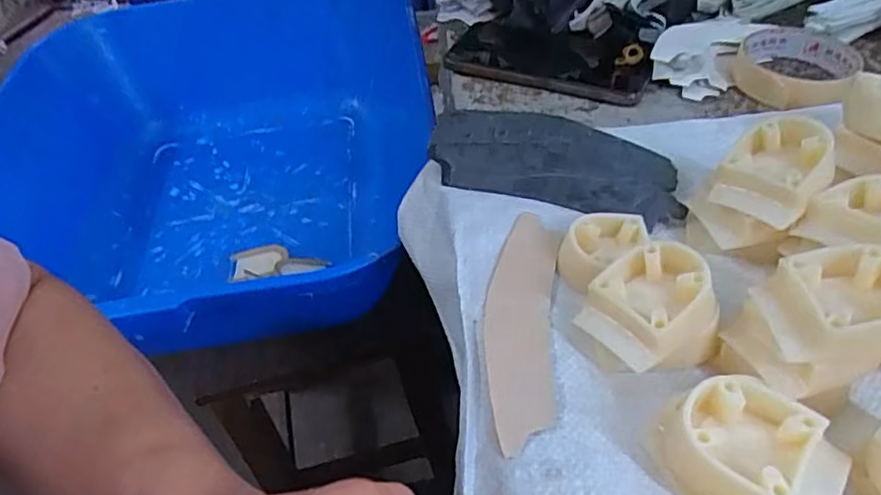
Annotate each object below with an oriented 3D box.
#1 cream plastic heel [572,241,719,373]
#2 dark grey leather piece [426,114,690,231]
[{"bbox_3d":[0.100,0.031,0.311,0.053,0.044,0.049,-3,44,3],"label":"cream plastic heel"},{"bbox_3d":[0.072,-0.058,0.421,0.163,0.019,0.076,12,46,17],"label":"dark grey leather piece"}]

